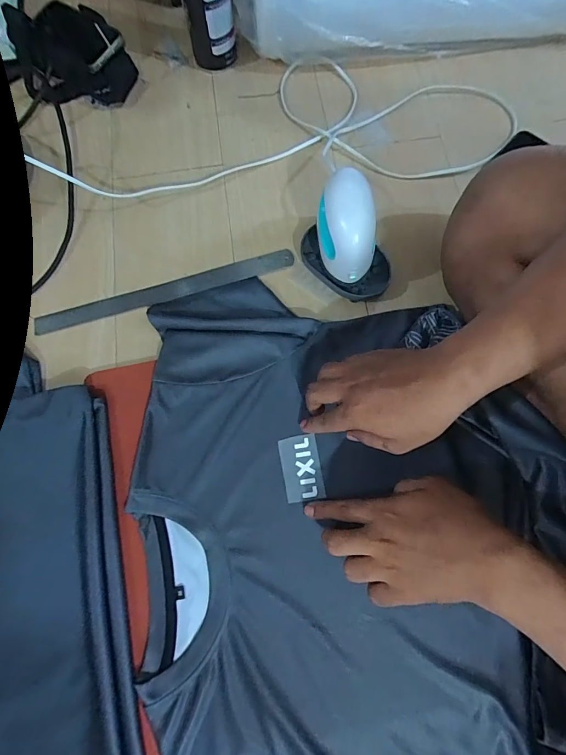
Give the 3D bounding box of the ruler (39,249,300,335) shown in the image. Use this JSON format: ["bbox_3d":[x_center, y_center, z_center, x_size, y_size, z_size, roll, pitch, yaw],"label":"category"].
[{"bbox_3d":[-0.144,-0.107,0.472,0.318,0.004,0.027,-16,74,-4],"label":"ruler"}]

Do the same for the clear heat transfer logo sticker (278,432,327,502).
[{"bbox_3d":[0.020,0.095,0.403,0.040,0.004,0.066,-10,74,-2],"label":"clear heat transfer logo sticker"}]

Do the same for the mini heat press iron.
[{"bbox_3d":[0.073,-0.150,0.414,0.110,0.114,0.080,28,76,9],"label":"mini heat press iron"}]

